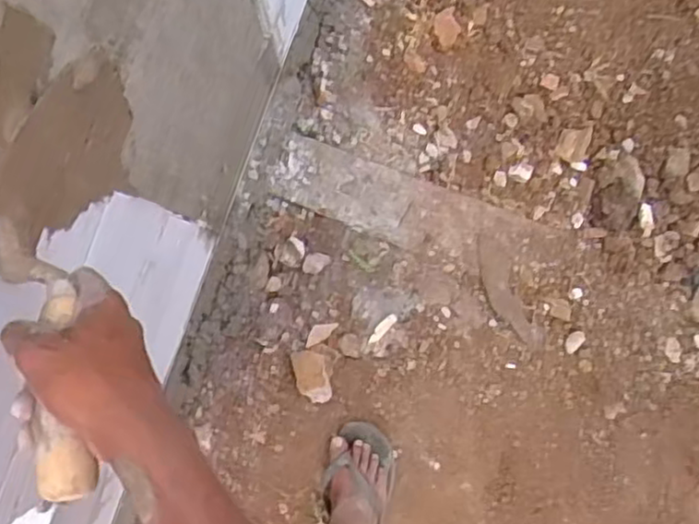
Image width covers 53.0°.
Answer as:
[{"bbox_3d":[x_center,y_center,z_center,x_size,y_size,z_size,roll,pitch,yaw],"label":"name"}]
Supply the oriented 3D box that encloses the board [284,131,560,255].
[{"bbox_3d":[0.122,-0.097,1.361,0.537,0.034,0.133,21,87,-2],"label":"board"}]

